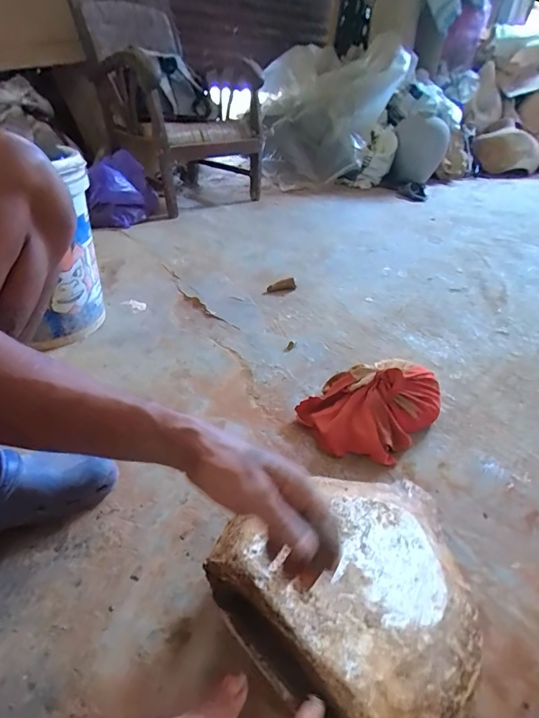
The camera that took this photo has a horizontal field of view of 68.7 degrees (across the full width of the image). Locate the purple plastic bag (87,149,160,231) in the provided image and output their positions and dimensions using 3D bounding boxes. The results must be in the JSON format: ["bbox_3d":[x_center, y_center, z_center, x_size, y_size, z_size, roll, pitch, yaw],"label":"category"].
[{"bbox_3d":[-0.586,-0.679,1.604,0.165,0.233,0.317,6,36,5],"label":"purple plastic bag"}]

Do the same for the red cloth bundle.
[{"bbox_3d":[0.184,0.073,0.714,0.234,0.092,0.189,-27,45,-32],"label":"red cloth bundle"}]

